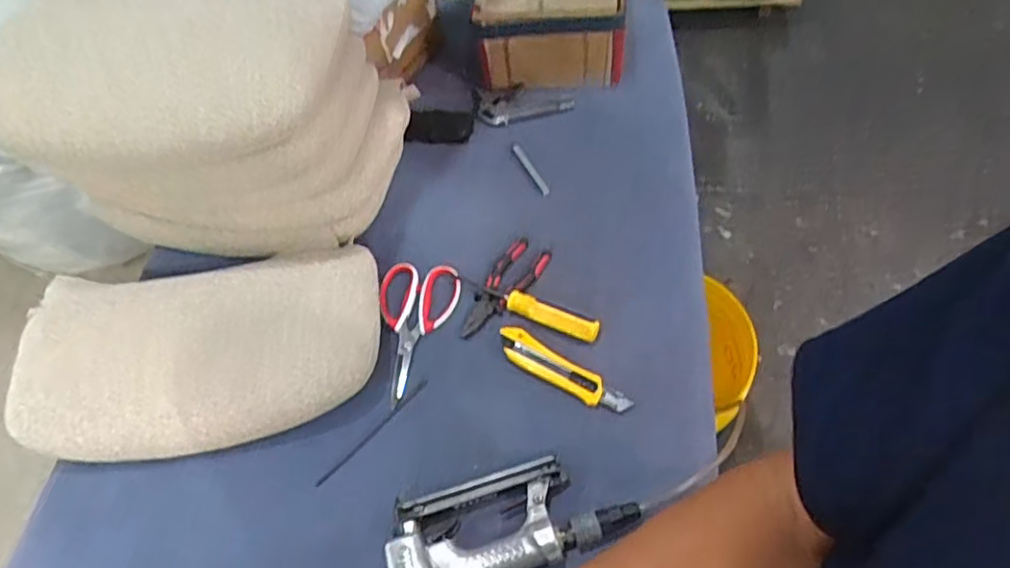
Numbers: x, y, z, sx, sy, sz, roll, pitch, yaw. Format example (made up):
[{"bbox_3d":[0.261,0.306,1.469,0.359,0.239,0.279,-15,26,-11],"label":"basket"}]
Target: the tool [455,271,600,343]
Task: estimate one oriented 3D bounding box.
[{"bbox_3d":[0.021,0.020,0.777,0.191,0.031,0.033,20,63,19],"label":"tool"}]

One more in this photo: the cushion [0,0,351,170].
[{"bbox_3d":[-0.396,-0.249,0.730,0.421,0.092,0.231,8,60,13],"label":"cushion"}]

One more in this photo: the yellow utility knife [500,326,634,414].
[{"bbox_3d":[0.063,0.102,0.743,0.164,0.012,0.037,30,67,24],"label":"yellow utility knife"}]

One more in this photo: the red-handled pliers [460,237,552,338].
[{"bbox_3d":[-0.003,0.008,0.807,0.051,0.017,0.154,27,66,23],"label":"red-handled pliers"}]

